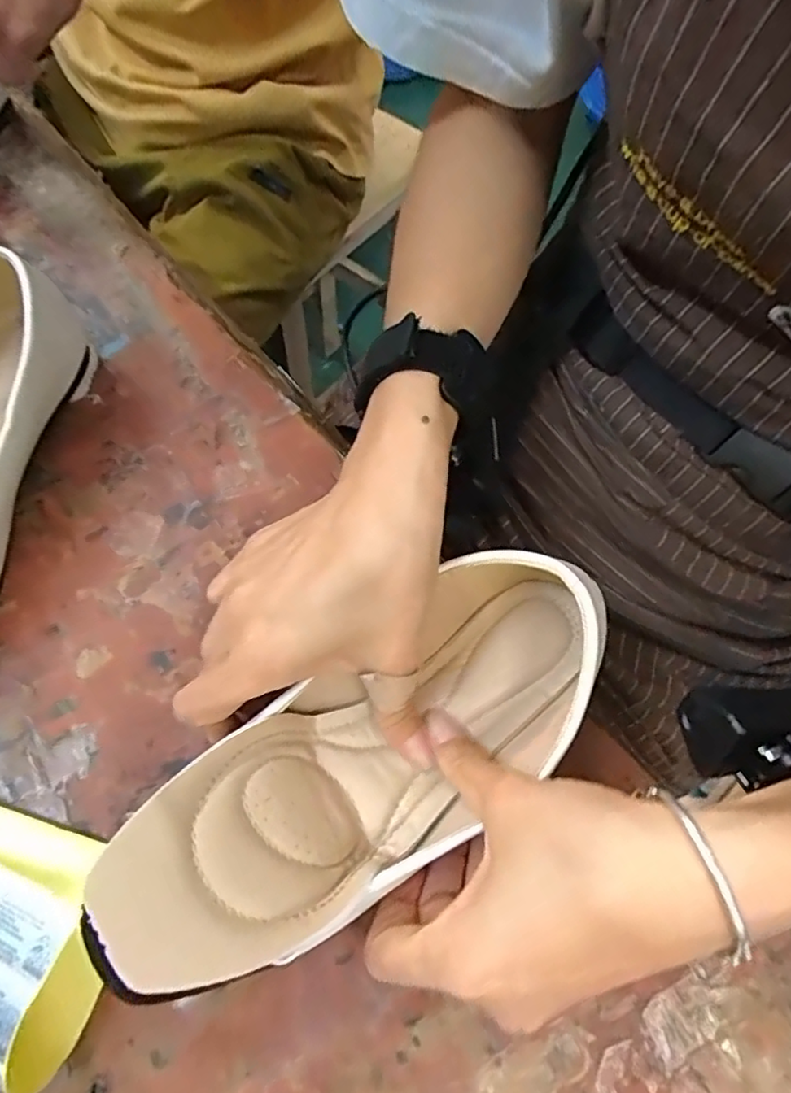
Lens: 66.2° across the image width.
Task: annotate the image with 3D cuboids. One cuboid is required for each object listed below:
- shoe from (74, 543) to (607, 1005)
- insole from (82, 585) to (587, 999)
[{"bbox_3d":[0.002,0.074,0.243,0.231,0.057,0.085,-29,69,-31],"label":"shoe"},{"bbox_3d":[-0.005,0.083,0.244,0.213,0.042,0.067,-25,68,-33],"label":"insole"}]

